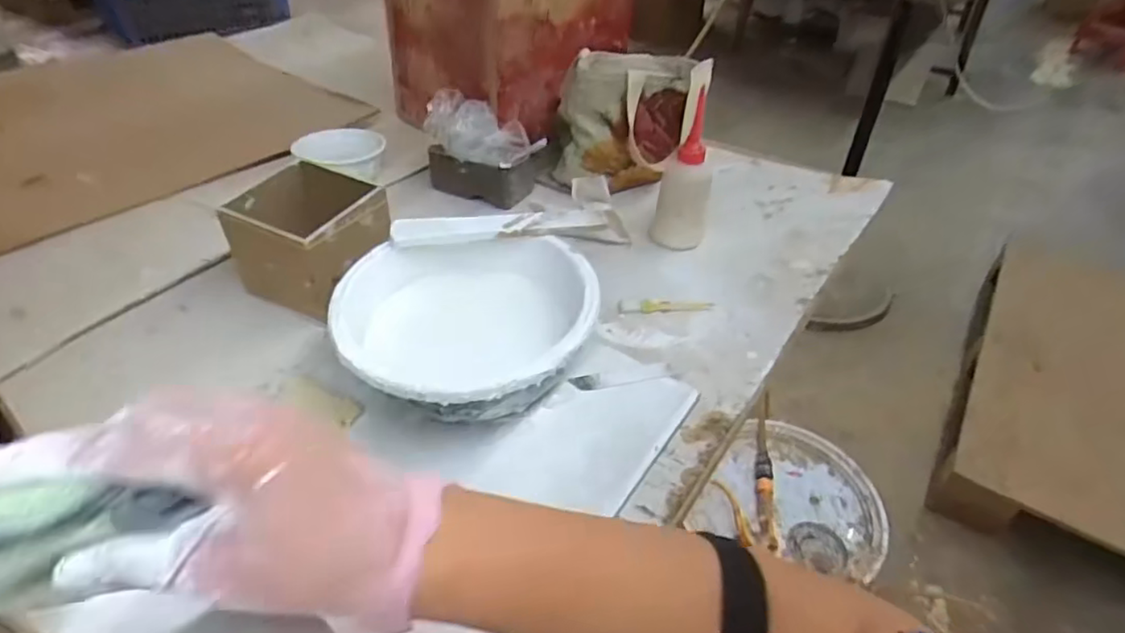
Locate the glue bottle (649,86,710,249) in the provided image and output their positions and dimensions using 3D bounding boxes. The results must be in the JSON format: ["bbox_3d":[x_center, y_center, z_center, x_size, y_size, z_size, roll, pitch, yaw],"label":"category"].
[{"bbox_3d":[0.137,-0.150,0.712,0.059,0.162,0.046,9,41,8],"label":"glue bottle"}]

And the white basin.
[{"bbox_3d":[-0.076,0.024,0.558,0.203,0.096,0.187,1,41,-1],"label":"white basin"}]

